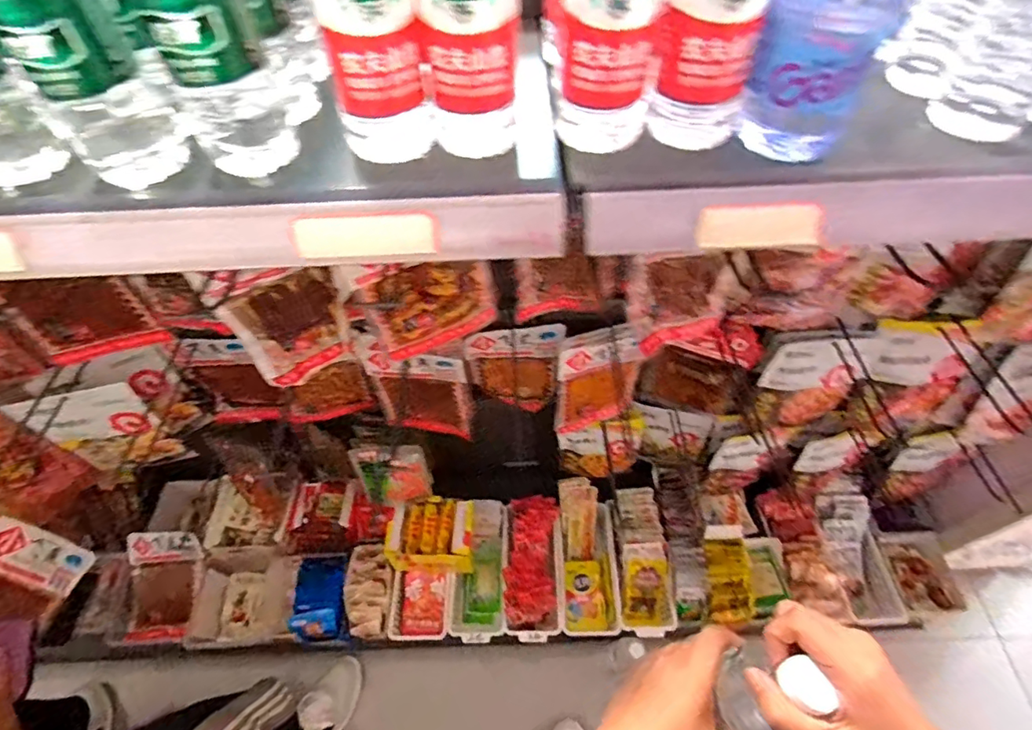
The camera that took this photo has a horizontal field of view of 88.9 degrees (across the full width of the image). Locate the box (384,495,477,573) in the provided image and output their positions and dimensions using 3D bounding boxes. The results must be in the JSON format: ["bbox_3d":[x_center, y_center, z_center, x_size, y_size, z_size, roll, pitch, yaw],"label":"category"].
[{"bbox_3d":[-0.188,0.374,1.173,0.192,0.106,0.132,-1,55,1],"label":"box"}]

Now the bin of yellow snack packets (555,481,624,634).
[{"bbox_3d":[0.159,0.440,1.227,0.134,0.083,0.337,-4,72,-1],"label":"bin of yellow snack packets"}]

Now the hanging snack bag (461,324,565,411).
[{"bbox_3d":[-0.002,0.010,0.940,0.160,0.227,0.034,4,55,4],"label":"hanging snack bag"}]

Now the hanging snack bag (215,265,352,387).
[{"bbox_3d":[-0.282,-0.047,0.673,0.126,0.154,0.023,-29,59,-18],"label":"hanging snack bag"}]

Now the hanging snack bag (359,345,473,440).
[{"bbox_3d":[-0.168,0.058,0.934,0.172,0.243,0.031,7,55,6],"label":"hanging snack bag"}]

